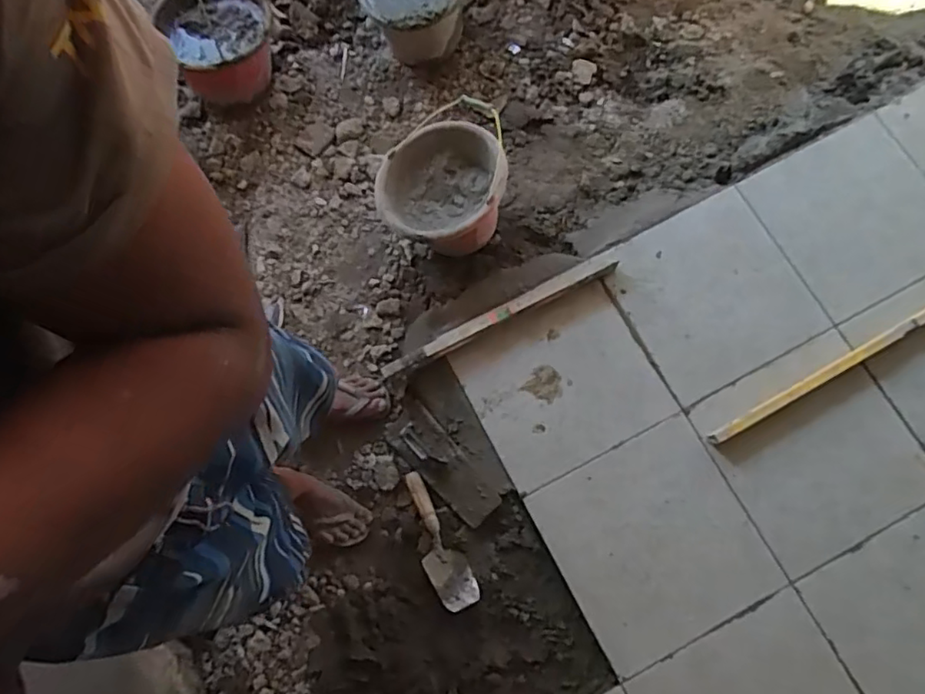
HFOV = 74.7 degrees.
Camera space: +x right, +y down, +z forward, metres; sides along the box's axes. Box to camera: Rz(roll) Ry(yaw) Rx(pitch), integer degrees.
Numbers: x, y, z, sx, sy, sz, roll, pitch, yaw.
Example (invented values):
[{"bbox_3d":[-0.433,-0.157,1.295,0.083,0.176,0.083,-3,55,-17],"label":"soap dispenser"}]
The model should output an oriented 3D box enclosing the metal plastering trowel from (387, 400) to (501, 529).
[{"bbox_3d":[-0.043,0.255,1.316,0.108,0.056,0.286,-43,77,-9],"label":"metal plastering trowel"}]

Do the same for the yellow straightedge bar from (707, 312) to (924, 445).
[{"bbox_3d":[0.972,-0.037,1.334,1.002,0.021,0.037,-28,75,-5],"label":"yellow straightedge bar"}]

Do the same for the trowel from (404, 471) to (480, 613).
[{"bbox_3d":[-0.064,0.412,1.280,0.083,0.043,0.290,-30,76,-6],"label":"trowel"}]

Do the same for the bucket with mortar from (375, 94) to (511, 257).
[{"bbox_3d":[-0.045,-0.346,1.389,0.275,0.222,0.261,-1,75,2],"label":"bucket with mortar"}]

